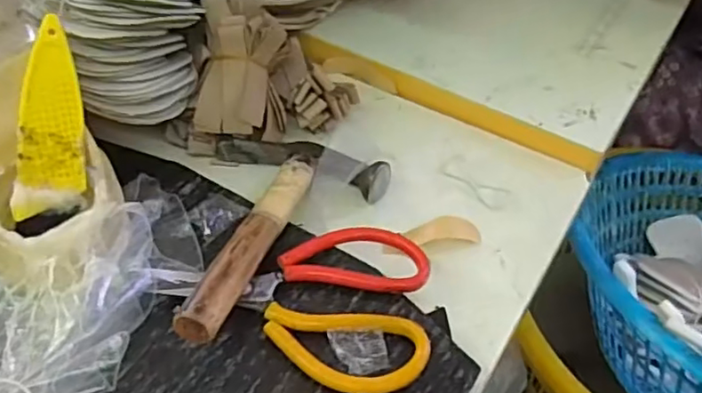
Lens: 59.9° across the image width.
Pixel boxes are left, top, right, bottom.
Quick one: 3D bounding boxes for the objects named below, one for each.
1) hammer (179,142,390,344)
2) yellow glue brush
[{"bbox_3d":[-0.062,0.019,0.419,0.139,0.024,0.203,13,35,9],"label":"hammer"},{"bbox_3d":[-0.189,-0.048,0.384,0.040,0.120,0.004,-2,14,-38],"label":"yellow glue brush"}]

